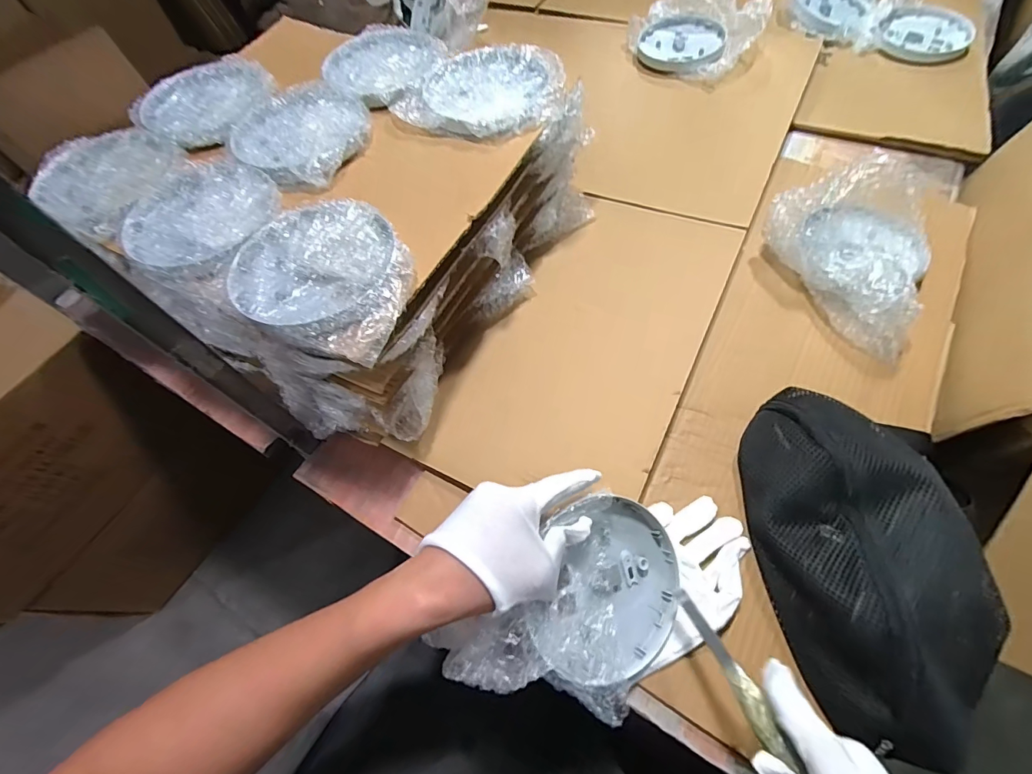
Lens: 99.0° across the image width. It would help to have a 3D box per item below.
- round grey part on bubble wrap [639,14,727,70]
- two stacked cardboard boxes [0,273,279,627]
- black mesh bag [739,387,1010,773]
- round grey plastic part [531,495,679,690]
[{"bbox_3d":[0.268,-0.557,0.717,0.131,0.032,0.109,21,65,14],"label":"round grey part on bubble wrap"},{"bbox_3d":[-0.900,0.145,0.851,0.409,0.576,0.495,29,67,18],"label":"two stacked cardboard boxes"},{"bbox_3d":[0.284,0.125,0.353,0.147,0.075,0.265,-4,62,2],"label":"black mesh bag"},{"bbox_3d":[0.077,0.156,0.344,0.123,0.030,0.127,20,72,-21],"label":"round grey plastic part"}]

